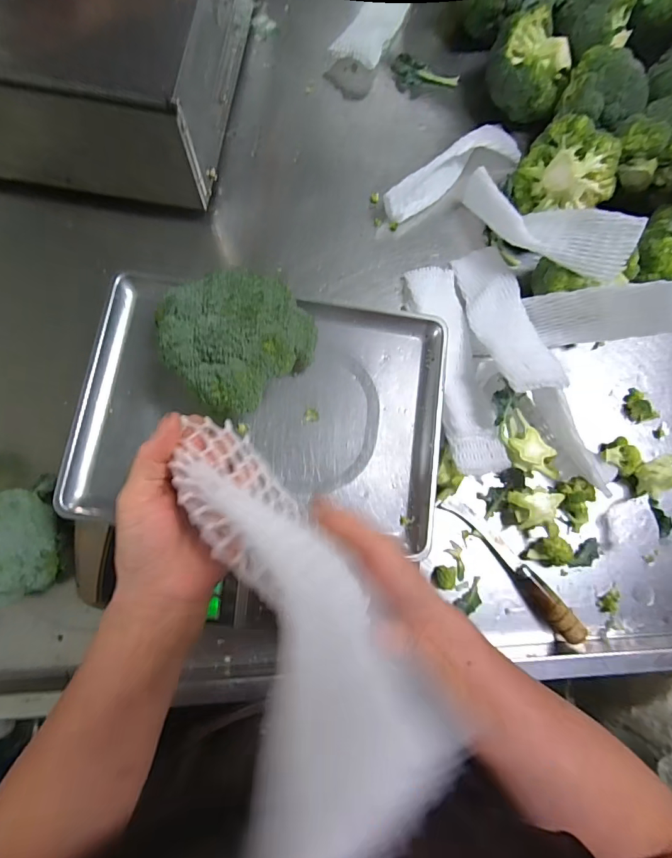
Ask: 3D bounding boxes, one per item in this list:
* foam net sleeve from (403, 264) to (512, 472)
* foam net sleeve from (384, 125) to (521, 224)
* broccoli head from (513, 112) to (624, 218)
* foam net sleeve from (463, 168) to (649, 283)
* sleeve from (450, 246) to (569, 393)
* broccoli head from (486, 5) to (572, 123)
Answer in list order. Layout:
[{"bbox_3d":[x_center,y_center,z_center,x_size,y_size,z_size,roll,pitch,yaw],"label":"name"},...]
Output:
[{"bbox_3d":[0.144,-0.081,0.535,0.071,0.057,0.281,-9,79,-6],"label":"foam net sleeve"},{"bbox_3d":[0.161,-0.353,0.592,0.225,0.056,0.063,-36,83,-10],"label":"foam net sleeve"},{"bbox_3d":[0.293,-0.321,0.555,0.118,0.075,0.101,34,78,3],"label":"broccoli head"},{"bbox_3d":[0.240,-0.250,0.521,0.061,0.044,0.230,-40,56,-8],"label":"foam net sleeve"},{"bbox_3d":[0.199,-0.138,0.527,0.064,0.026,0.237,-6,55,-2],"label":"sleeve"},{"bbox_3d":[0.263,-0.493,0.601,0.089,0.077,0.102,-22,81,-8],"label":"broccoli head"}]

